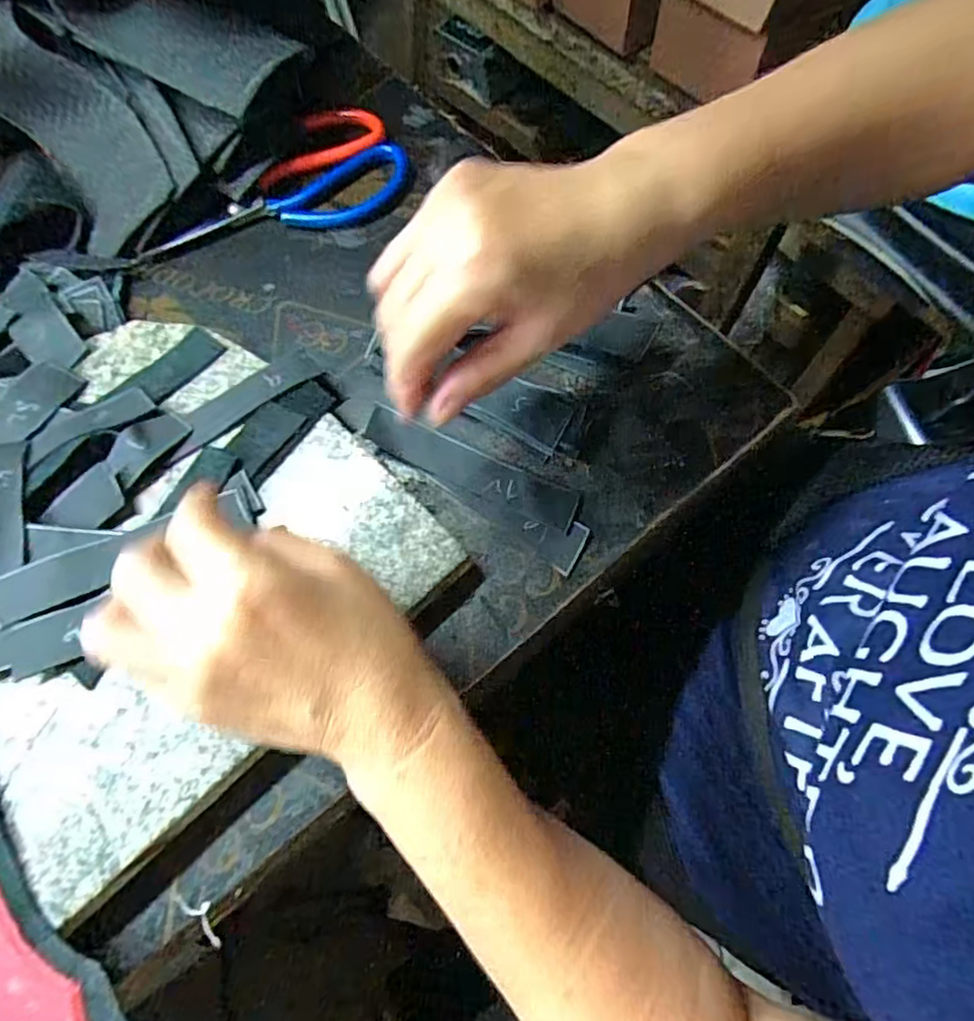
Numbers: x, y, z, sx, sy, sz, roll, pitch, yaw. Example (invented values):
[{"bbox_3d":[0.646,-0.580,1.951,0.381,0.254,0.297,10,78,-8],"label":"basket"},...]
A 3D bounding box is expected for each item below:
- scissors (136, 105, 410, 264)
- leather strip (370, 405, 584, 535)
[{"bbox_3d":[-0.151,-0.233,0.418,0.190,0.007,0.106,-16,67,-3],"label":"scissors"},{"bbox_3d":[-0.011,-0.024,0.328,0.127,0.006,0.023,25,71,13],"label":"leather strip"}]

